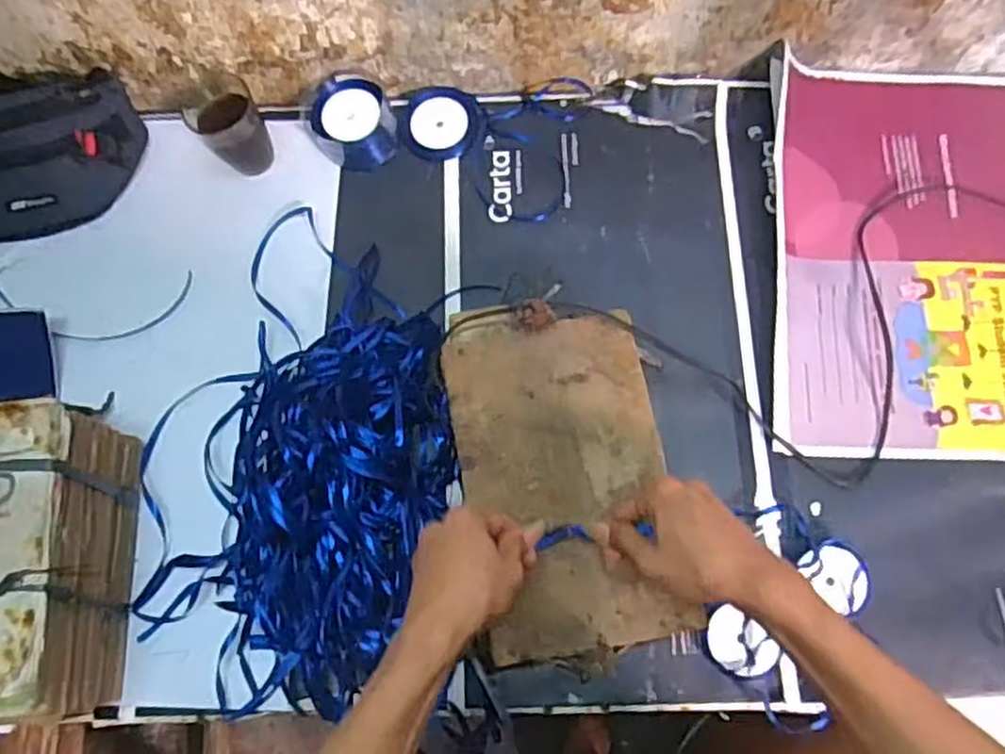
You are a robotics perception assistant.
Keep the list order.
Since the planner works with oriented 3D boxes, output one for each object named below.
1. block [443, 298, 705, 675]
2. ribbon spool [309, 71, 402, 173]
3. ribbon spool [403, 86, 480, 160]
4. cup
[{"bbox_3d":[0.045,0.069,0.568,0.152,0.033,0.273,-10,74,-2],"label":"block"},{"bbox_3d":[-0.154,-0.262,0.744,0.091,0.029,0.091,1,99,5],"label":"ribbon spool"},{"bbox_3d":[-0.065,-0.273,0.773,0.081,0.015,0.090,-4,74,0],"label":"ribbon spool"},{"bbox_3d":[-0.267,-0.243,0.721,0.063,0.090,0.068,0,74,1],"label":"cup"}]

